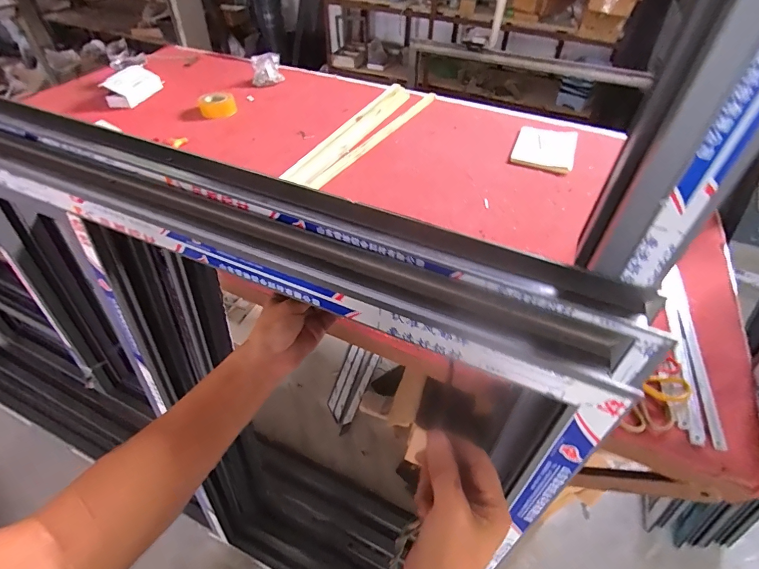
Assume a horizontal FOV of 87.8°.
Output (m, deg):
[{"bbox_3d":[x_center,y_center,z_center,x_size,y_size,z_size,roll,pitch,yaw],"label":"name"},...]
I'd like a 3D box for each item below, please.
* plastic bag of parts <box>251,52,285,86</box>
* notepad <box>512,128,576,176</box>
[{"bbox_3d":[-0.479,-0.913,1.671,0.131,0.091,0.093,-8,49,-8],"label":"plastic bag of parts"},{"bbox_3d":[0.540,-0.446,1.293,0.184,0.025,0.232,14,50,17],"label":"notepad"}]

